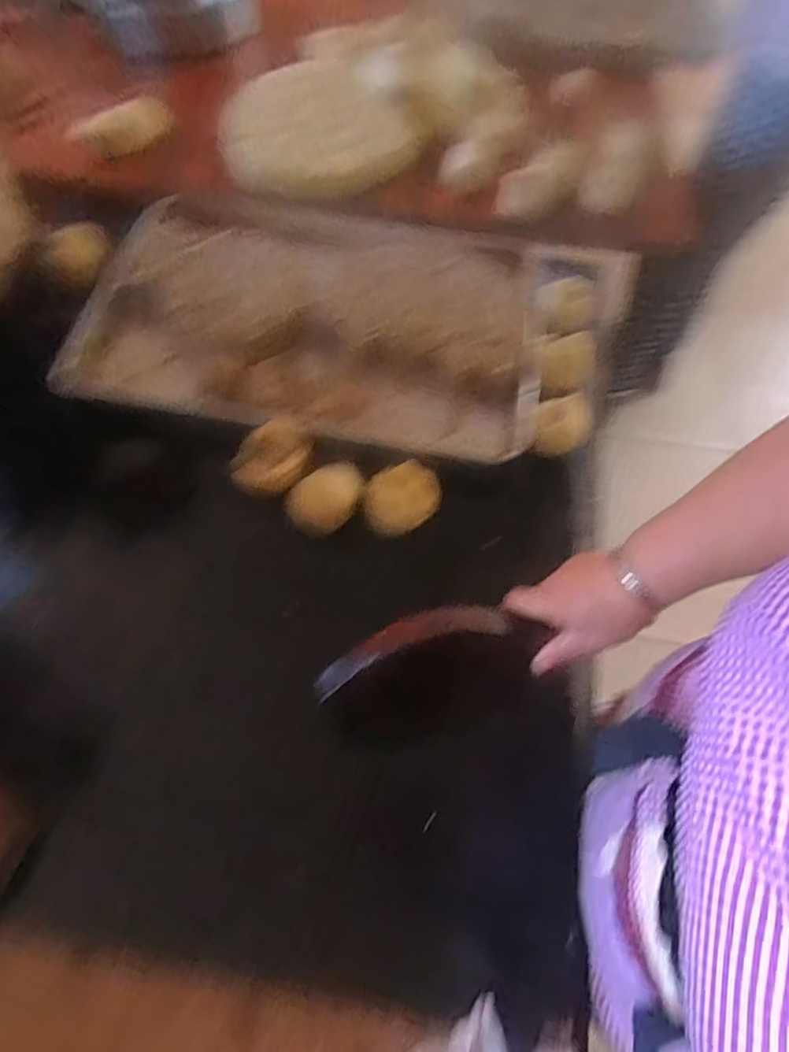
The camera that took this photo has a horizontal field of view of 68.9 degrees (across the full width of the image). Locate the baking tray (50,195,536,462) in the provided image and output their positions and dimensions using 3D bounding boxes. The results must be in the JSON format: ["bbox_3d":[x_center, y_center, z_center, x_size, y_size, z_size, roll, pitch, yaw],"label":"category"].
[{"bbox_3d":[-0.108,-0.302,0.804,0.600,0.047,0.405,10,63,4],"label":"baking tray"}]

